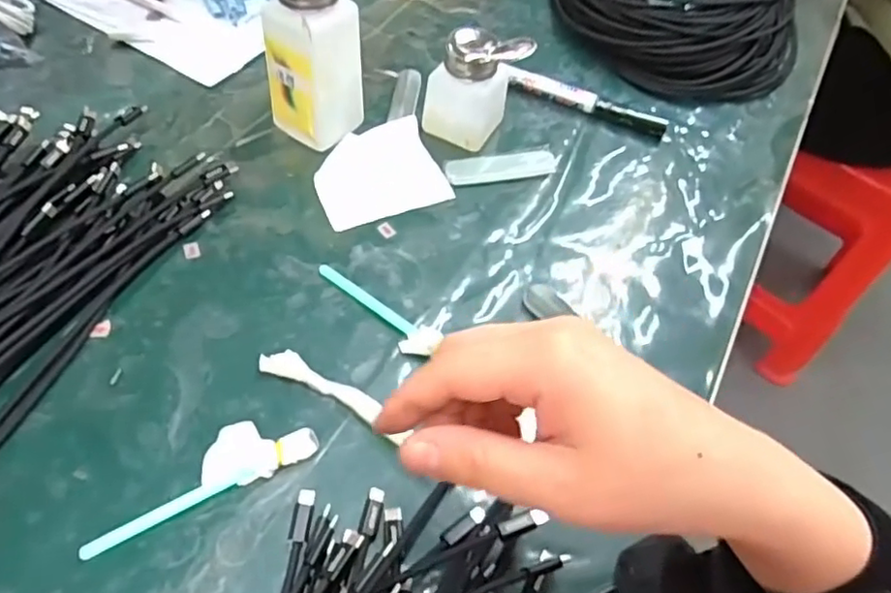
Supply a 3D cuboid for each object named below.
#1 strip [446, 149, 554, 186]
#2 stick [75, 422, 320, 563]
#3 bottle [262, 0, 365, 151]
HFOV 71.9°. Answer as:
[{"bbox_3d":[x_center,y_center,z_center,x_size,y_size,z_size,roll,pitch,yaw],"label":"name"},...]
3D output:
[{"bbox_3d":[0.043,-0.100,0.472,0.087,0.006,0.025,-9,57,-12],"label":"strip"},{"bbox_3d":[-0.126,0.092,0.317,0.117,0.012,0.031,-20,60,-18],"label":"stick"},{"bbox_3d":[-0.093,-0.169,0.430,0.047,0.126,0.052,33,59,17],"label":"bottle"}]

